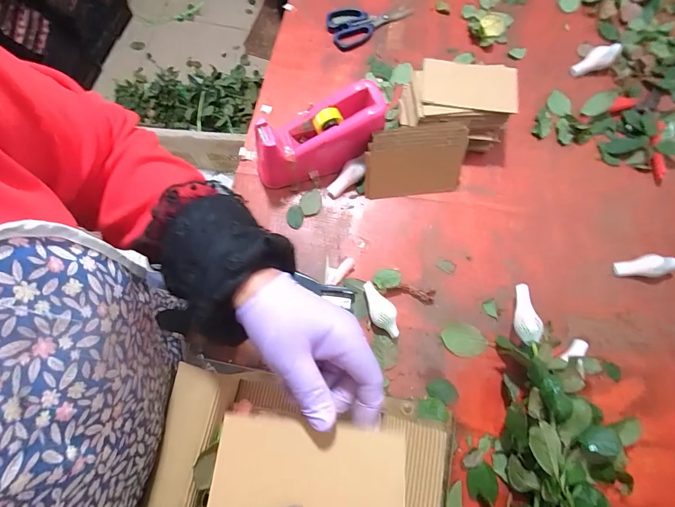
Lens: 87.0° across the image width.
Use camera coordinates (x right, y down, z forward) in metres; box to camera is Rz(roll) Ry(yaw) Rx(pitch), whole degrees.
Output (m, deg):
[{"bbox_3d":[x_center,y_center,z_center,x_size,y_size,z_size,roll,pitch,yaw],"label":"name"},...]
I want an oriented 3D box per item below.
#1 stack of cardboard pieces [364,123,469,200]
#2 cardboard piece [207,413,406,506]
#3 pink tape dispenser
[{"bbox_3d":[0.118,-0.137,0.545,0.151,0.105,0.032,-4,32,0],"label":"stack of cardboard pieces"},{"bbox_3d":[-0.024,0.161,0.247,0.137,0.007,0.078,0,62,12],"label":"cardboard piece"},{"bbox_3d":[-0.028,-0.173,0.543,0.195,0.102,0.079,-23,75,-6],"label":"pink tape dispenser"}]

